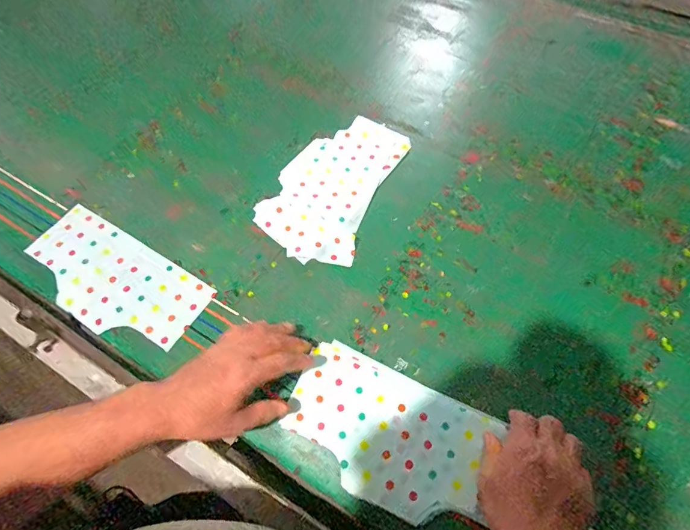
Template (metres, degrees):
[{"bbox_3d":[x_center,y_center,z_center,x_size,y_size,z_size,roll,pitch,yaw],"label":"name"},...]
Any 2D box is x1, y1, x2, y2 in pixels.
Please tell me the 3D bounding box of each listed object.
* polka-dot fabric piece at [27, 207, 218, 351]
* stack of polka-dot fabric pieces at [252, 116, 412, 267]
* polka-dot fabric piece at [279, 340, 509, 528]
[{"bbox_3d":[-0.337,0.020,0.591,0.283,0.010,0.131,28,66,18],"label":"polka-dot fabric piece"},{"bbox_3d":[-0.018,-0.134,0.668,0.160,0.017,0.287,21,61,11],"label":"stack of polka-dot fabric pieces"},{"bbox_3d":[0.048,0.202,0.497,0.234,0.008,0.146,24,62,12],"label":"polka-dot fabric piece"}]

